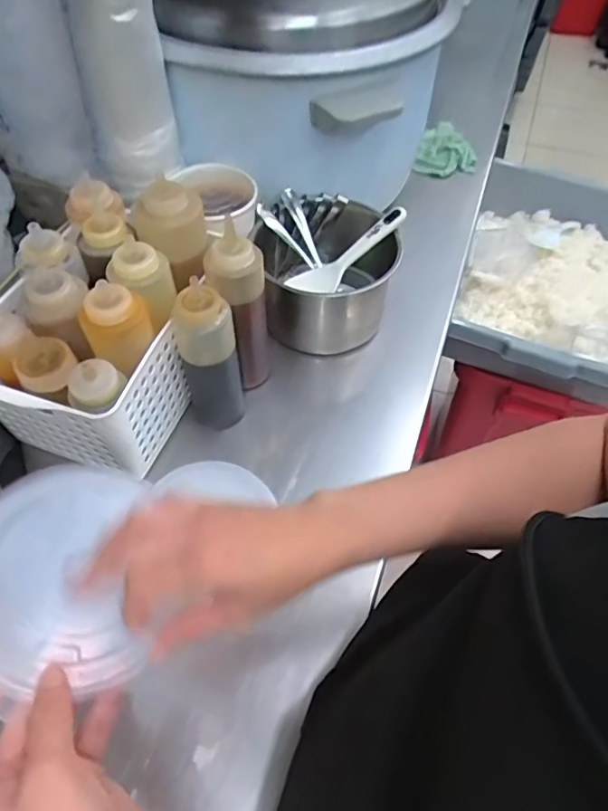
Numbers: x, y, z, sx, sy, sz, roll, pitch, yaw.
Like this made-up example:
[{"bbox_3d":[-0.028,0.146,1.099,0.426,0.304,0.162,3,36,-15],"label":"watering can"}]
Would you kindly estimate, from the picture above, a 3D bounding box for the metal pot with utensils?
[{"bbox_3d":[0.025,-0.165,0.667,0.173,0.119,0.156,4,56,1],"label":"metal pot with utensils"}]

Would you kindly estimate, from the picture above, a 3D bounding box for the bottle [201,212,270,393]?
[{"bbox_3d":[-0.066,-0.093,0.565,0.052,0.187,0.049,30,60,18],"label":"bottle"}]

